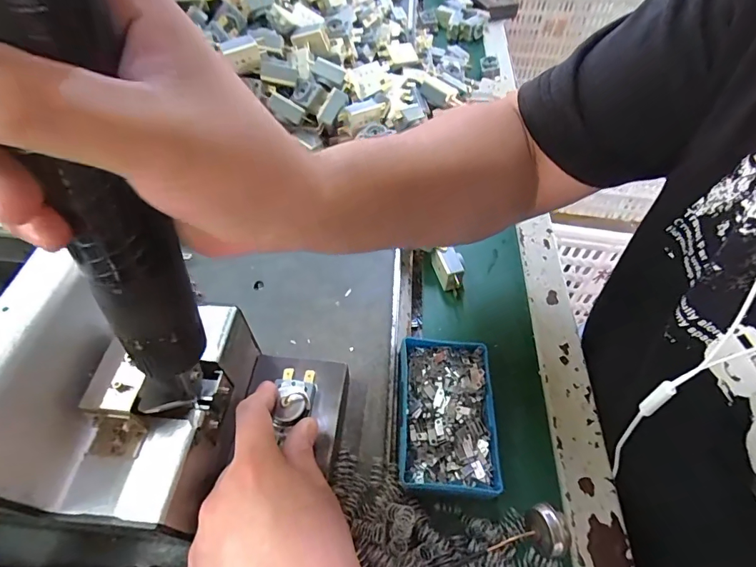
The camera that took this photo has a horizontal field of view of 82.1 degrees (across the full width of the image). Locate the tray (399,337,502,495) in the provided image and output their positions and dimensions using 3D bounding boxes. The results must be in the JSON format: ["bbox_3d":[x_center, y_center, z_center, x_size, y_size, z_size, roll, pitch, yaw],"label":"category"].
[{"bbox_3d":[0.053,0.100,0.335,0.069,0.034,0.114,2,53,1],"label":"tray"}]

